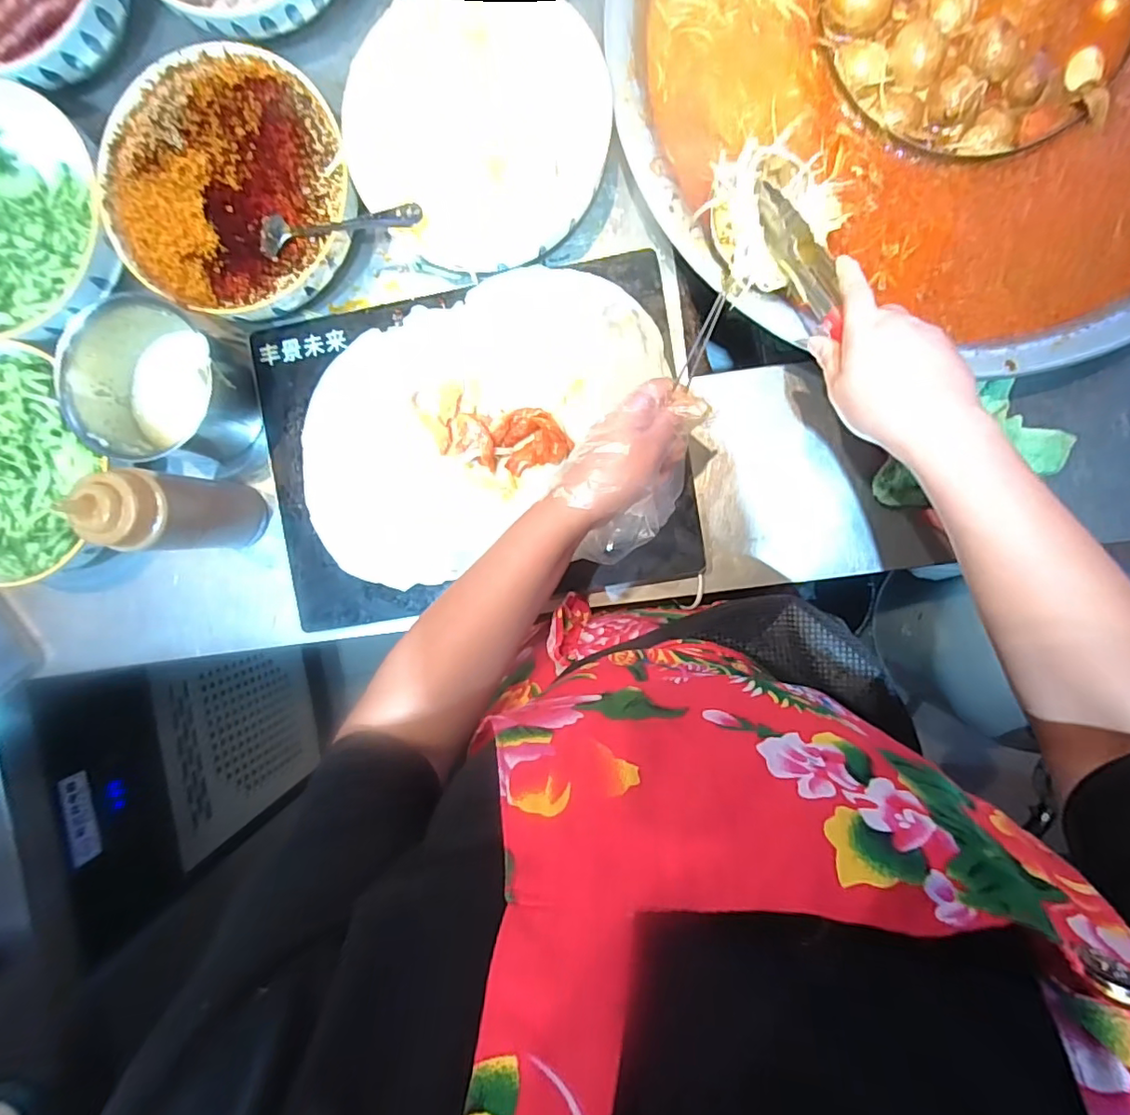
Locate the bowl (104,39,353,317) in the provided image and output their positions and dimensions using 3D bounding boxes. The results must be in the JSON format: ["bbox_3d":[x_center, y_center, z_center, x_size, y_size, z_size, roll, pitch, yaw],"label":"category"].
[{"bbox_3d":[-0.308,-0.338,0.519,0.233,0.070,0.216,0,82,2],"label":"bowl"}]

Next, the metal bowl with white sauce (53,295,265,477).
[{"bbox_3d":[-0.376,-0.153,0.538,0.129,0.121,0.136,0,82,2],"label":"metal bowl with white sauce"}]

